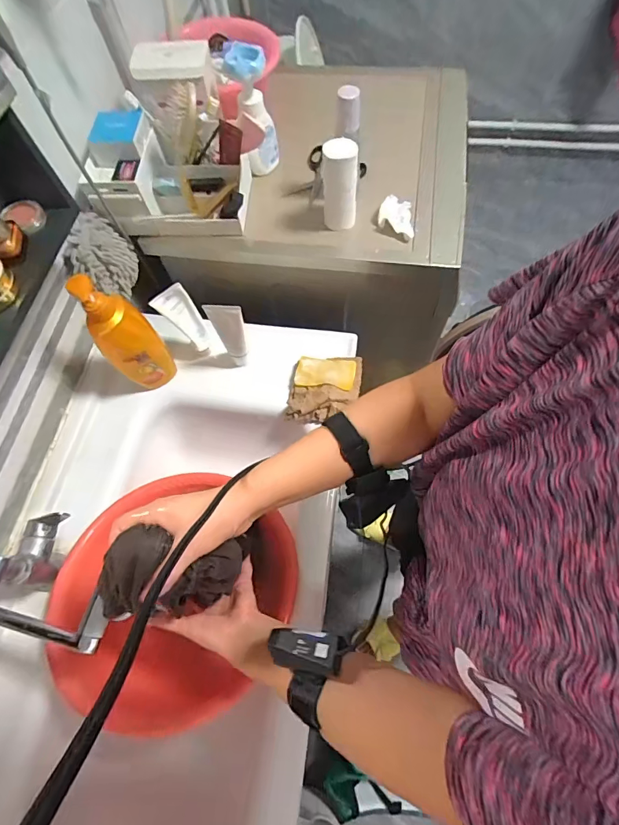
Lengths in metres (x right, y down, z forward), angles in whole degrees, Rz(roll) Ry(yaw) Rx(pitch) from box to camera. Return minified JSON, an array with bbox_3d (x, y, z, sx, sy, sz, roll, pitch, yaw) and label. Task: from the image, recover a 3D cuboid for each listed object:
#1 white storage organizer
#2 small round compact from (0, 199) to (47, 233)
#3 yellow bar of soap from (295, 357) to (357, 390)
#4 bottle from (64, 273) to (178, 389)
[{"bbox_3d":[-0.239,-0.444,0.669,0.252,0.194,0.176,-3,66,2],"label":"white storage organizer"},{"bbox_3d":[-0.375,-0.261,0.526,0.040,0.020,0.043,-1,66,3],"label":"small round compact"},{"bbox_3d":[0.029,-0.072,0.722,0.105,0.016,0.054,8,67,7],"label":"yellow bar of soap"},{"bbox_3d":[-0.293,-0.119,0.644,0.086,0.249,0.046,-37,69,-13],"label":"bottle"}]

